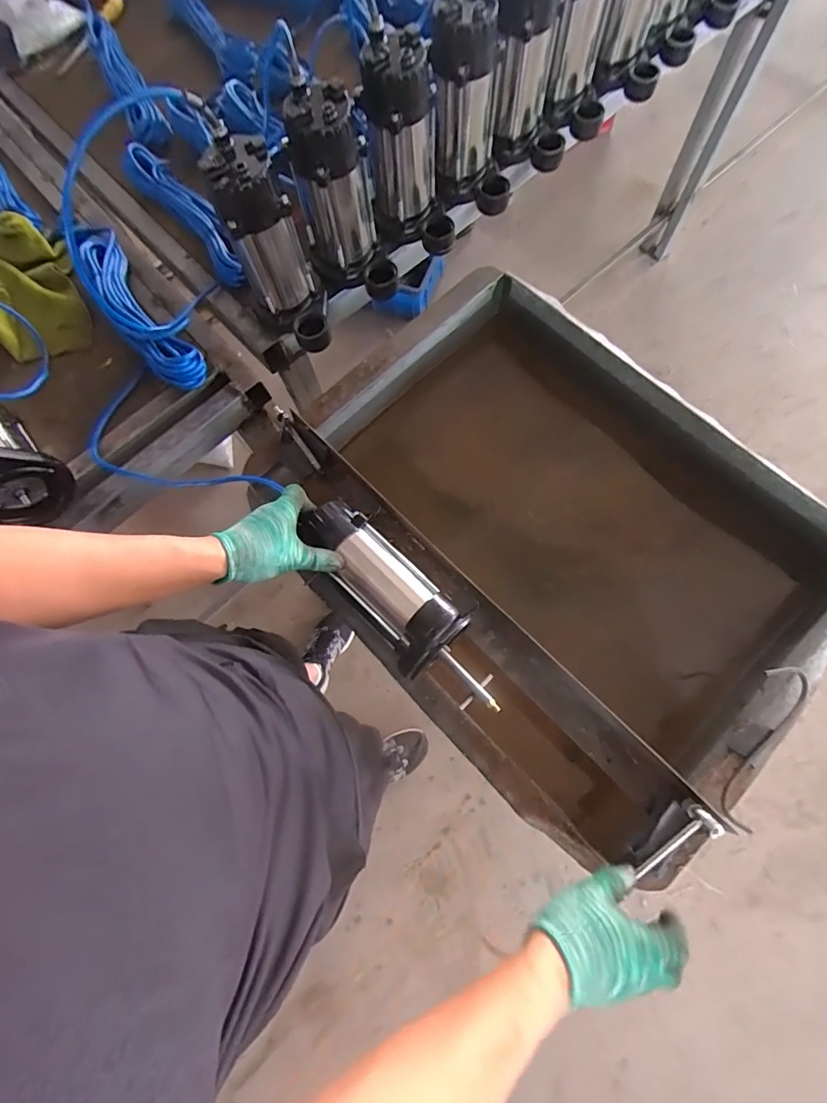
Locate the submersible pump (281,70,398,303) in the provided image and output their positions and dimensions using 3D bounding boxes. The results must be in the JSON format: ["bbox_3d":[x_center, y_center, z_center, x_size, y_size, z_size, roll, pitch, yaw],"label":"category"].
[{"bbox_3d":[-0.108,-0.523,0.707,0.124,0.249,0.164,-14,73,-1],"label":"submersible pump"}]

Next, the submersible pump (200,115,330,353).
[{"bbox_3d":[-0.201,-0.417,0.674,0.103,0.232,0.148,-22,74,-3],"label":"submersible pump"}]

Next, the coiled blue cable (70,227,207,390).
[{"bbox_3d":[-0.481,-0.431,0.780,0.097,0.058,0.432,-39,75,-8],"label":"coiled blue cable"}]

